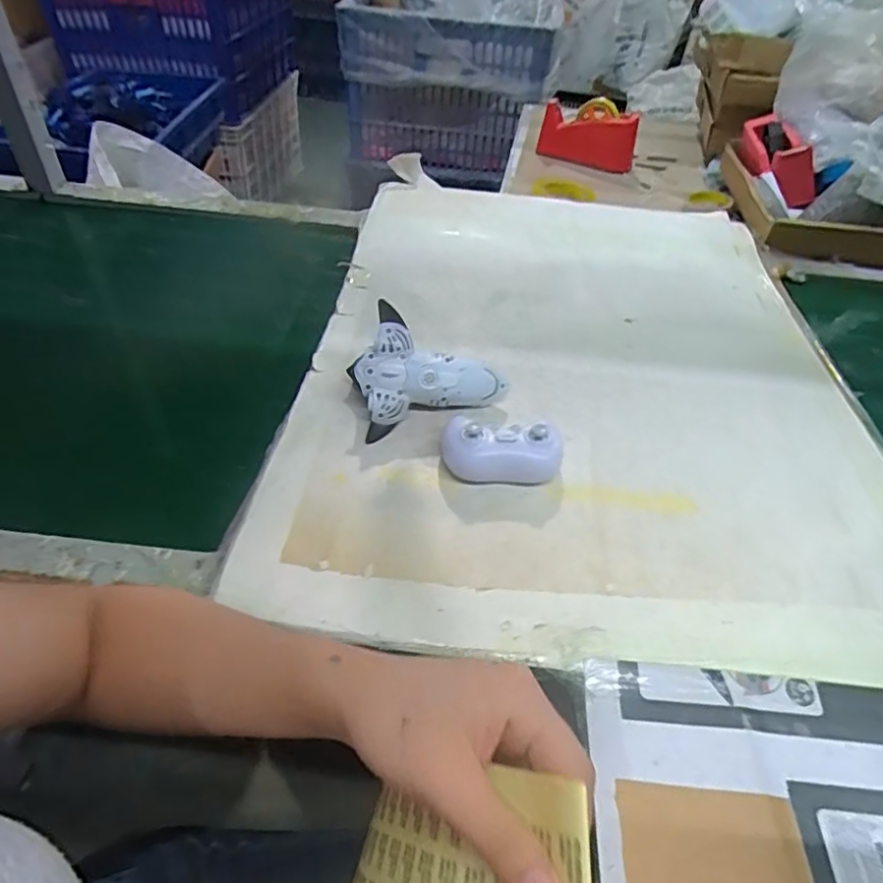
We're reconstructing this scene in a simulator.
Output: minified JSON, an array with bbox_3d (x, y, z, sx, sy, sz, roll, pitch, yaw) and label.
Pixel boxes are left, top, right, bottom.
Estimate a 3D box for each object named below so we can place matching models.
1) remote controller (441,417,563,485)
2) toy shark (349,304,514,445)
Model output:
[{"bbox_3d":[0.055,0.005,0.547,0.110,0.053,0.054,5,47,1],"label":"remote controller"},{"bbox_3d":[-0.011,-0.077,0.597,0.150,0.104,0.068,-11,48,-16],"label":"toy shark"}]

